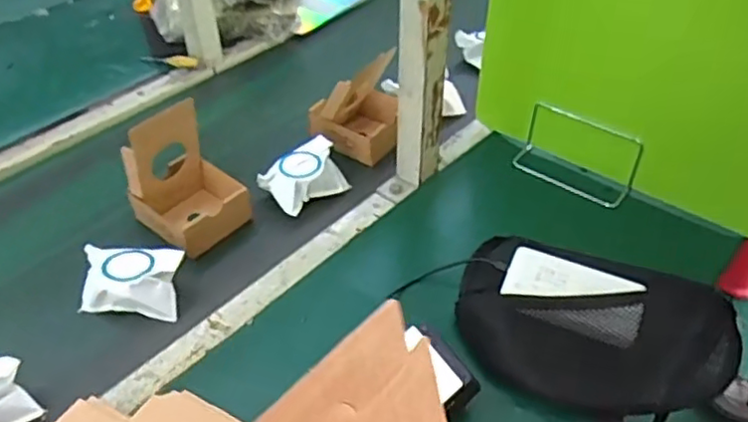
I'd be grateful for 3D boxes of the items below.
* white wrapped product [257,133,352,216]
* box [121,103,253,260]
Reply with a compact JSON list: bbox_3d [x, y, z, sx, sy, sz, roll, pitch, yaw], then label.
[{"bbox_3d":[-0.092,-0.042,0.858,0.104,0.050,0.078,-27,50,-29],"label":"white wrapped product"},{"bbox_3d":[-0.219,-0.039,0.794,0.123,0.149,0.110,29,48,27],"label":"box"}]

